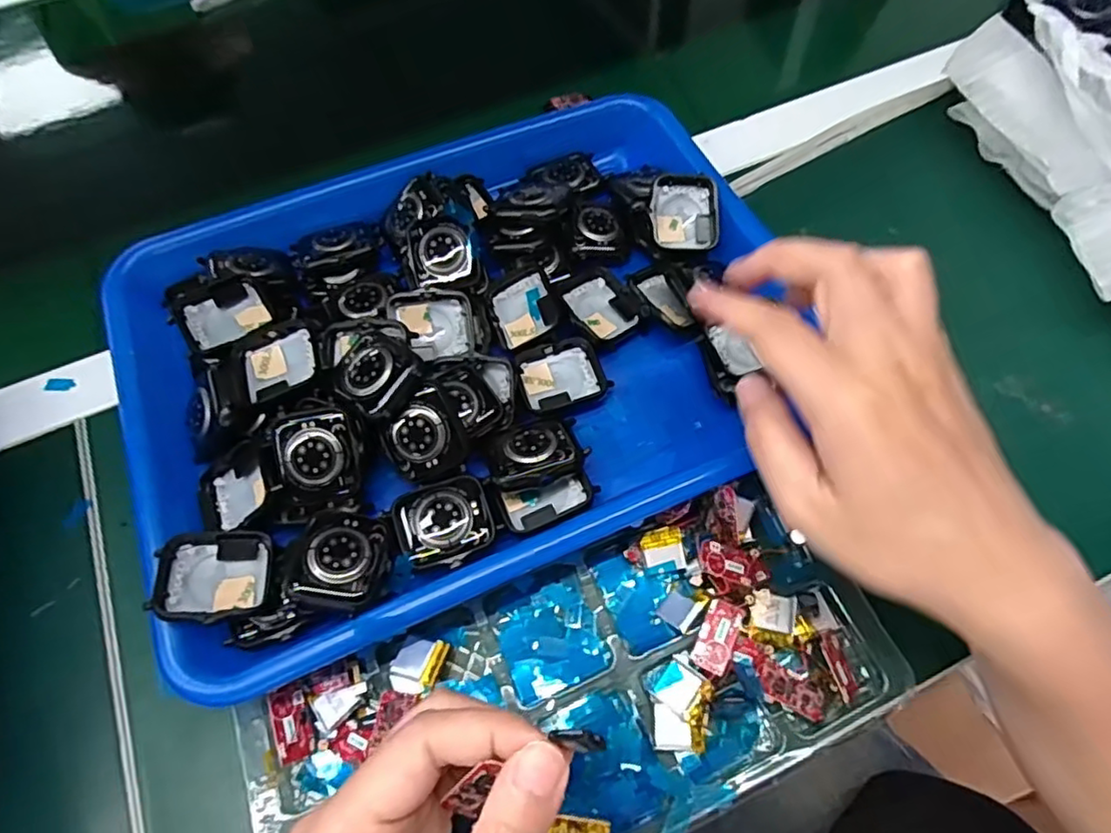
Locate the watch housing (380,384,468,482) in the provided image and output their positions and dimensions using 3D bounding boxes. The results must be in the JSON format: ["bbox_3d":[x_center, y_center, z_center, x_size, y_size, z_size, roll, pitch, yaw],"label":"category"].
[{"bbox_3d":[-0.059,0.008,0.281,0.033,0.010,0.038,-25,91,3],"label":"watch housing"}]

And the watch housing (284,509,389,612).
[{"bbox_3d":[-0.089,0.058,0.261,0.034,0.012,0.042,17,52,-13],"label":"watch housing"}]

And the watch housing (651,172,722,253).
[{"bbox_3d":[0.071,-0.110,0.346,0.035,0.009,0.041,-1,93,3],"label":"watch housing"}]

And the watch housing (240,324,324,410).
[{"bbox_3d":[-0.128,-0.024,0.297,0.039,0.011,0.033,-13,62,-4],"label":"watch housing"}]

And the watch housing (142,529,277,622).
[{"bbox_3d":[-0.139,0.064,0.259,0.041,0.011,0.038,9,49,-21],"label":"watch housing"}]

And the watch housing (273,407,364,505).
[{"bbox_3d":[-0.103,0.018,0.276,0.039,0.008,0.039,-9,93,-4],"label":"watch housing"}]

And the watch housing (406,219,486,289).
[{"bbox_3d":[-0.058,-0.085,0.334,0.036,0.012,0.034,-10,87,0],"label":"watch housing"}]

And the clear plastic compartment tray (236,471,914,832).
[{"bbox_3d":[0.008,0.115,0.257,0.254,0.028,0.109,-22,63,-9],"label":"clear plastic compartment tray"}]

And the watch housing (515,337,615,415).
[{"bbox_3d":[0.003,-0.021,0.316,0.041,0.010,0.034,-19,63,-7],"label":"watch housing"}]

